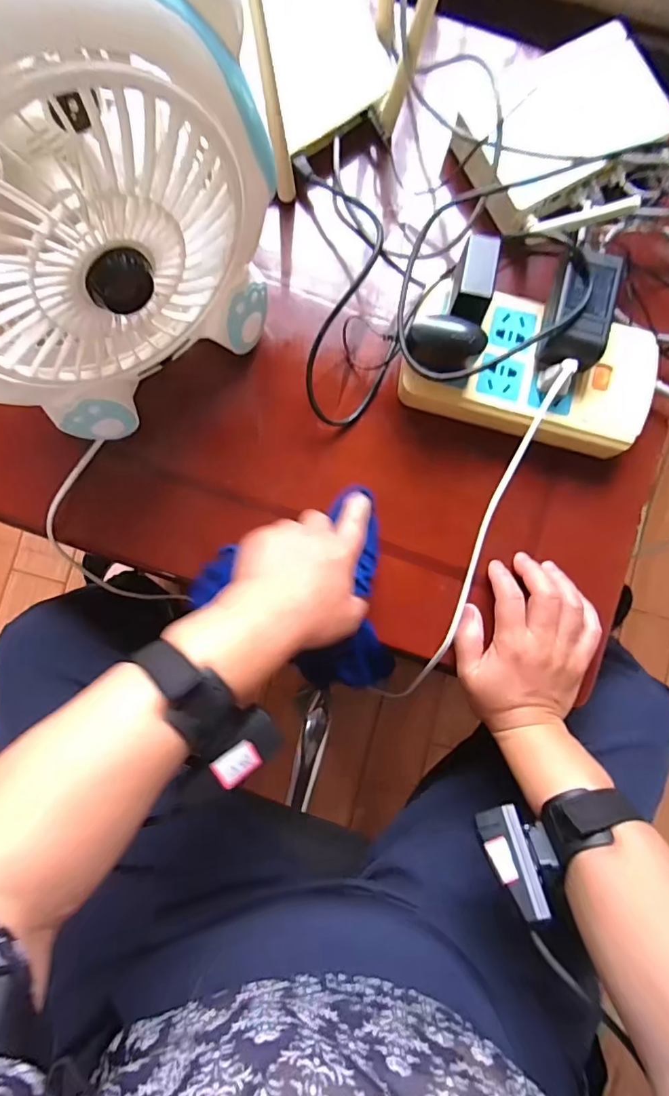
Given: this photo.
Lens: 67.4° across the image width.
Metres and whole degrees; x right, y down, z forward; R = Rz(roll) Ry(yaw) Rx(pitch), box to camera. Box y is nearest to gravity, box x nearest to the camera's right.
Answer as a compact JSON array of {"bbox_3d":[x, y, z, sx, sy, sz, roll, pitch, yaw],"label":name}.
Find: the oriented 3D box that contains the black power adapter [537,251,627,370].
[{"bbox_3d":[0.192,-0.183,0.392,0.051,0.036,0.087,18,85,-2],"label":"black power adapter"}]

